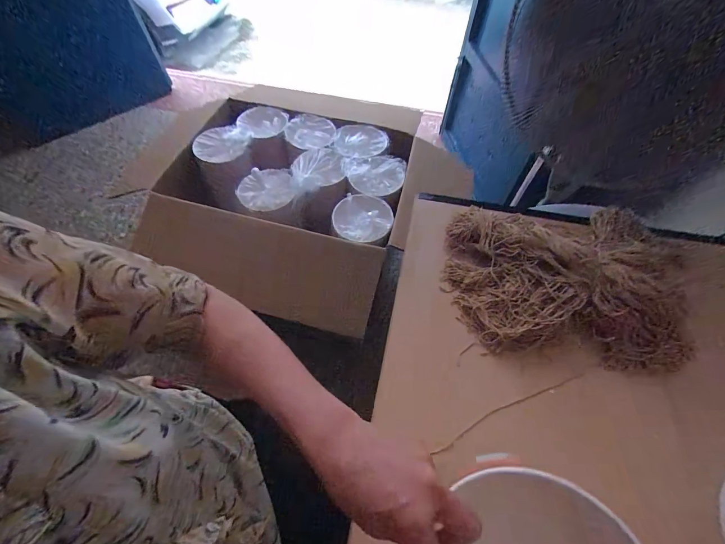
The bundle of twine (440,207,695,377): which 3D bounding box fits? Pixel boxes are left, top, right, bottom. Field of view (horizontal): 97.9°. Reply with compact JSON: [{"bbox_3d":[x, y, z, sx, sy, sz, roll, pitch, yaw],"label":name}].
[{"bbox_3d":[0.300,0.010,0.481,0.328,0.091,0.242,8,59,4],"label":"bundle of twine"}]

